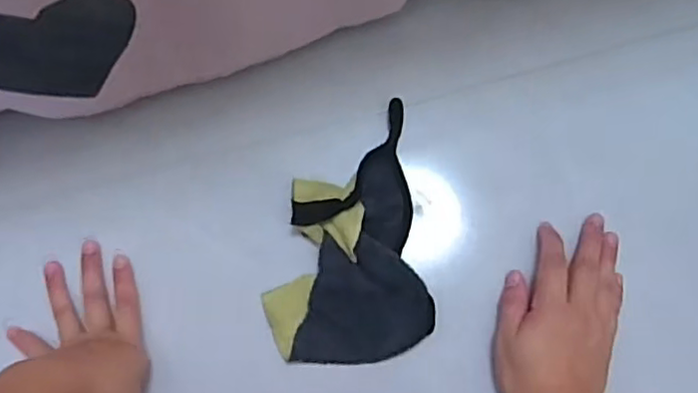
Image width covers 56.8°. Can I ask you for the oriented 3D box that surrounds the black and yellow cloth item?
[{"bbox_3d":[-0.006,0.033,0.509,0.125,0.016,0.189,-9,78,-1],"label":"black and yellow cloth item"}]

